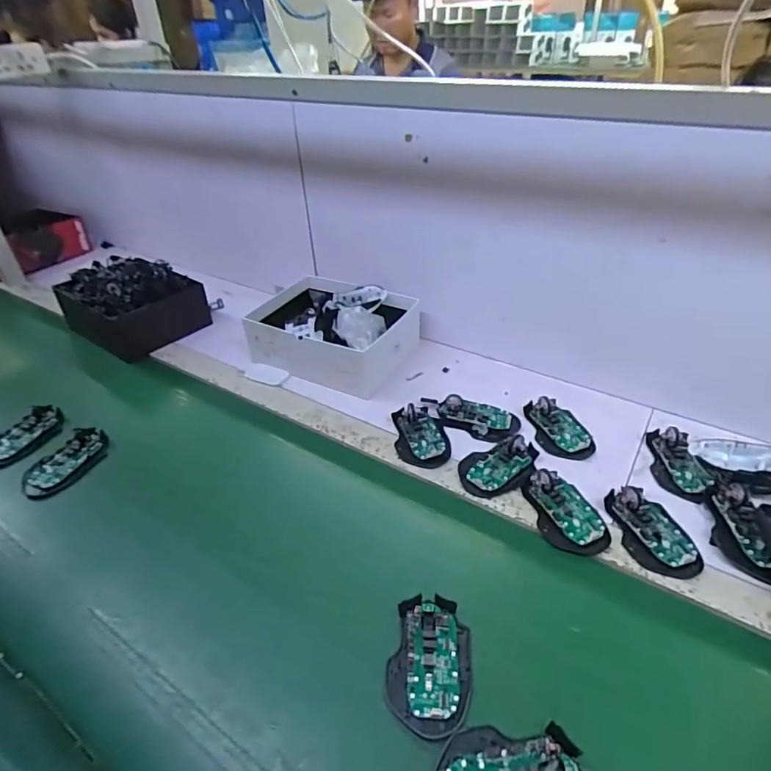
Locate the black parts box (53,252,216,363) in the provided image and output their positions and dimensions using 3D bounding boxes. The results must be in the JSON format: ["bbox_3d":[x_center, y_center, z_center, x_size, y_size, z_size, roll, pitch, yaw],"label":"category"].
[{"bbox_3d":[-0.498,-0.166,0.950,0.240,0.100,0.202,23,46,30],"label":"black parts box"}]

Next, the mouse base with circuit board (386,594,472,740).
[{"bbox_3d":[0.041,0.250,0.450,0.071,0.015,0.114,5,39,11],"label":"mouse base with circuit board"}]

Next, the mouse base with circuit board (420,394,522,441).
[{"bbox_3d":[0.121,0.038,0.710,0.140,0.028,0.058,6,39,12],"label":"mouse base with circuit board"}]

